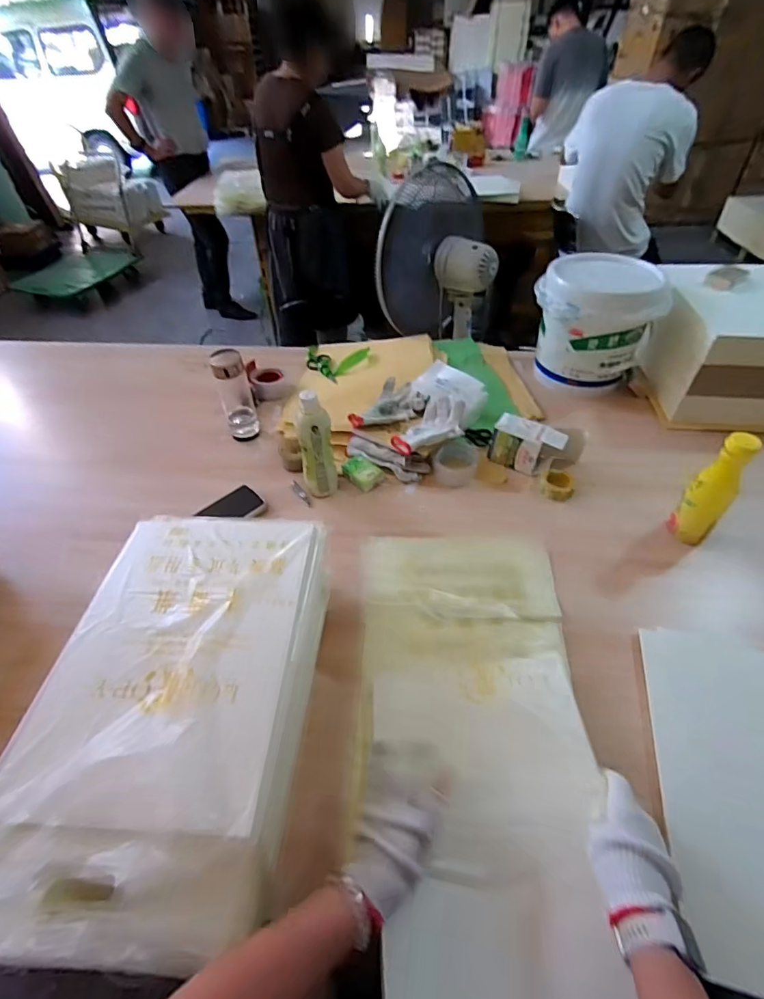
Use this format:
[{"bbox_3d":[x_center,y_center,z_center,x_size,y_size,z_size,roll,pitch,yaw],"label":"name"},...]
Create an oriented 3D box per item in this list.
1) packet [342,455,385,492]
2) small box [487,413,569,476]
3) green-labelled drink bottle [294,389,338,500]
[{"bbox_3d":[-0.041,-0.055,0.934,0.057,0.029,0.080,-33,53,-26],"label":"packet"},{"bbox_3d":[0.293,-0.112,0.934,0.137,0.073,0.062,22,51,22],"label":"small box"},{"bbox_3d":[-0.122,-0.096,0.854,0.064,0.205,0.054,-9,46,-7],"label":"green-labelled drink bottle"}]

